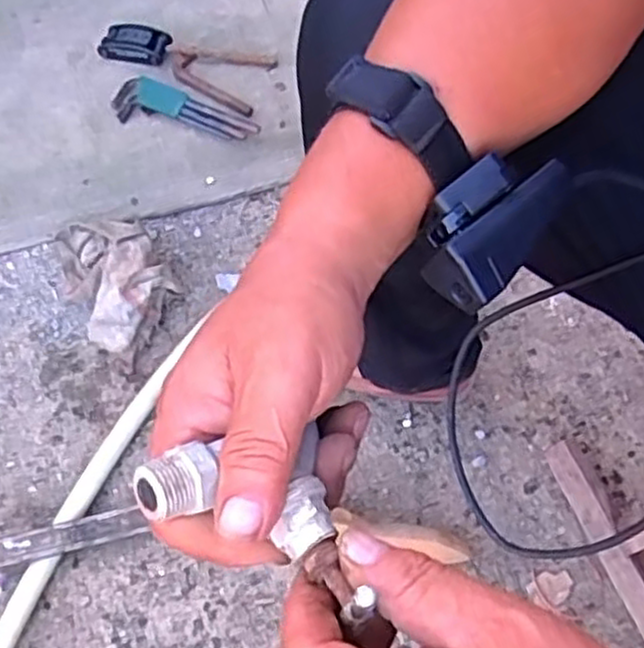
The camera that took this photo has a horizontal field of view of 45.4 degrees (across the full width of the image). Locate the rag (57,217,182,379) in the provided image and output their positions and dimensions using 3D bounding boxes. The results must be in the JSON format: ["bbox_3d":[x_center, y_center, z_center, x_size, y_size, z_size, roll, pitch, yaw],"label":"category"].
[{"bbox_3d":[-0.216,-0.043,0.827,0.105,0.071,0.183,-24,65,-20],"label":"rag"}]

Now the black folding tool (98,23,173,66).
[{"bbox_3d":[-0.240,-0.360,0.983,0.089,0.024,0.058,2,60,-3],"label":"black folding tool"}]

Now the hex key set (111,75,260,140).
[{"bbox_3d":[-0.166,-0.260,0.949,0.171,0.018,0.060,11,70,-4],"label":"hex key set"}]

